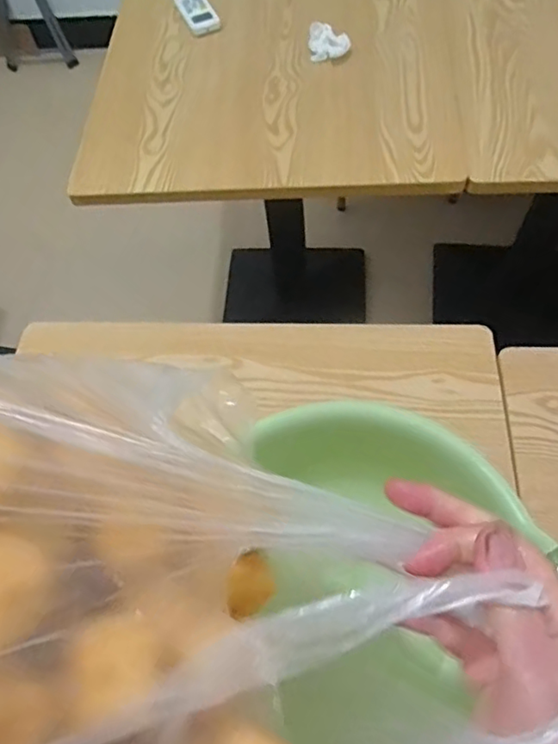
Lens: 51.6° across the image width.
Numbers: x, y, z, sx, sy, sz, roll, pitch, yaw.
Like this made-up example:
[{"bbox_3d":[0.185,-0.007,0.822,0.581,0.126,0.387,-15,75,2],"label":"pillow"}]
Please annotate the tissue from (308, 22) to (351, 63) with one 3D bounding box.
[{"bbox_3d":[0.084,-0.555,0.977,0.071,0.044,0.061,1,60,4],"label":"tissue"}]

